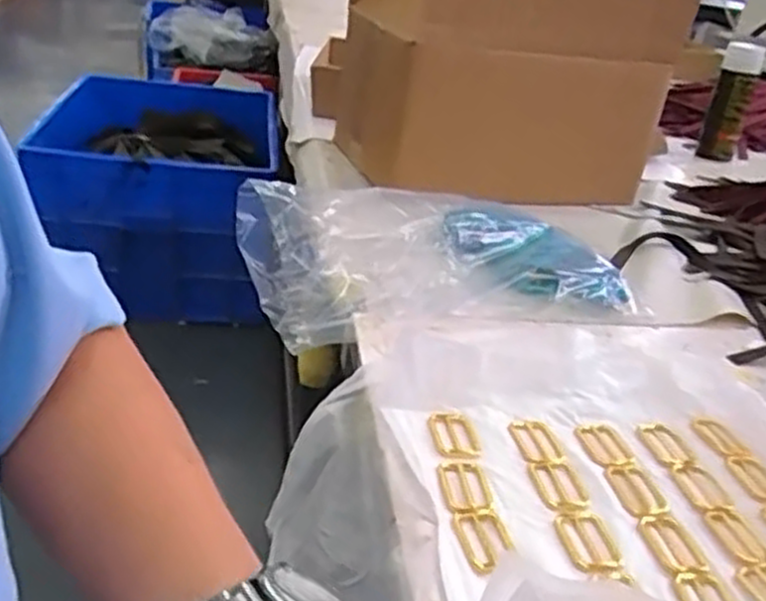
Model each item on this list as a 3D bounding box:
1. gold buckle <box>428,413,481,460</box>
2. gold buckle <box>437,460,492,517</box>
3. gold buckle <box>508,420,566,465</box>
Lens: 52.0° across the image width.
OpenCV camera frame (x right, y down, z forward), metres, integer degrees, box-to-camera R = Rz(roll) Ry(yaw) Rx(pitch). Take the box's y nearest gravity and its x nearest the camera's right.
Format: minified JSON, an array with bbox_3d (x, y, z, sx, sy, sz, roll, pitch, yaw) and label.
[{"bbox_3d":[0.050,0.095,0.547,0.032,0.005,0.049,2,27,-12],"label":"gold buckle"},{"bbox_3d":[0.052,0.119,0.502,0.031,0.004,0.052,2,27,-12],"label":"gold buckle"},{"bbox_3d":[0.108,0.100,0.554,0.029,0.004,0.048,3,27,-9],"label":"gold buckle"}]

